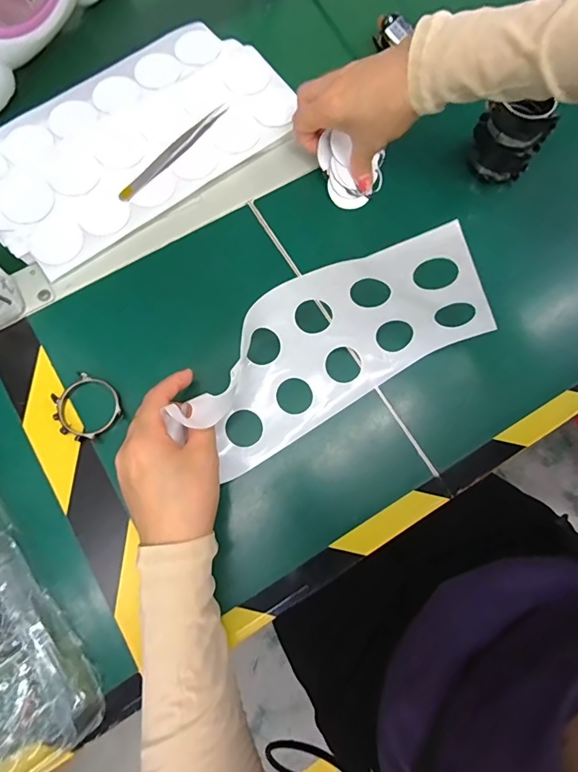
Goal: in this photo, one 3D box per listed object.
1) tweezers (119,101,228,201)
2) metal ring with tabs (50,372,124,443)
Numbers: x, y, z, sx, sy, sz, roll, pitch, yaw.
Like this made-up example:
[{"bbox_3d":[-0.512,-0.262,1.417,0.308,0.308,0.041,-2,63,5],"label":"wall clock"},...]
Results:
[{"bbox_3d":[-0.101,-0.208,0.388,0.013,0.005,0.127,38,77,10],"label":"tweezers"},{"bbox_3d":[-0.154,0.016,0.332,0.047,0.011,0.048,0,73,0],"label":"metal ring with tabs"}]

